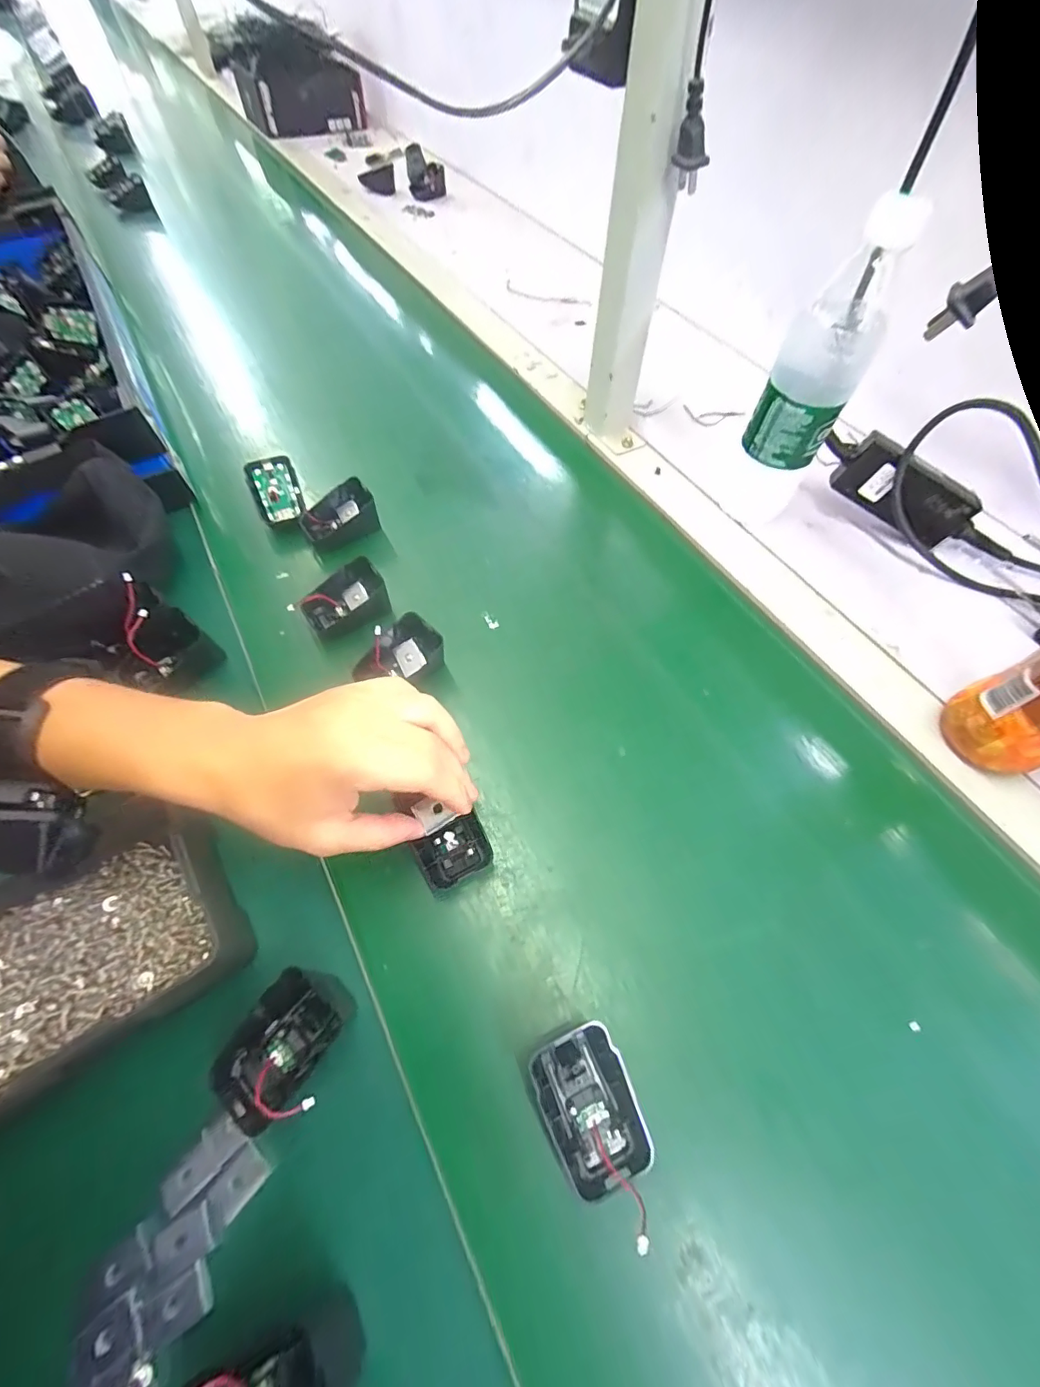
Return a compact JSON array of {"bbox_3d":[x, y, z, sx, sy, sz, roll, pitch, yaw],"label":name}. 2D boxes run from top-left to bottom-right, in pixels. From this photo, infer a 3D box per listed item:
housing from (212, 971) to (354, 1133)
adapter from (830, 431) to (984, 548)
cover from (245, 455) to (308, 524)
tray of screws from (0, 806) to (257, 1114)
[{"bbox_3d":[-0.123,0.187,0.265,0.048,0.042,0.072,31,67,19],"label":"housing"},{"bbox_3d":[0.353,-0.184,0.459,0.116,0.052,0.030,32,66,2],"label":"adapter"},{"bbox_3d":[-0.235,-0.196,0.485,0.043,0.019,0.070,-22,81,-10],"label":"cover"},{"bbox_3d":[-0.260,0.152,0.290,0.171,0.050,0.119,-26,62,-11],"label":"tray of screws"}]

